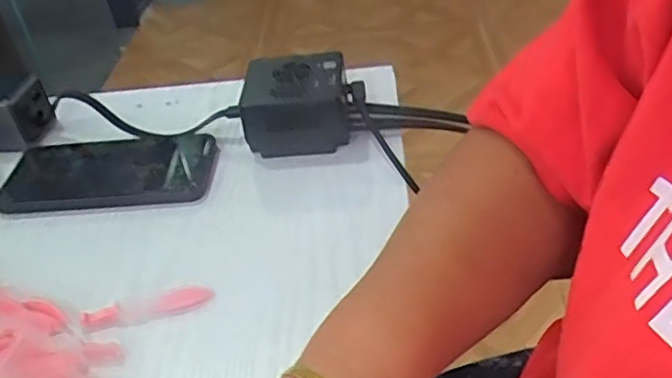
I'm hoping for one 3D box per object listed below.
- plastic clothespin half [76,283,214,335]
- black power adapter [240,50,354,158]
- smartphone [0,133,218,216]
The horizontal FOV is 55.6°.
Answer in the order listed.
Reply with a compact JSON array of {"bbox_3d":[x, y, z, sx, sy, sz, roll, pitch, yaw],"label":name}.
[{"bbox_3d":[-0.112,0.070,0.380,0.076,0.006,0.018,-13,38,-6],"label":"plastic clothespin half"},{"bbox_3d":[-0.031,-0.068,0.503,0.080,0.049,0.080,-5,39,3],"label":"black power adapter"},{"bbox_3d":[-0.178,-0.015,0.485,0.163,0.011,0.081,-5,38,5],"label":"smartphone"}]

